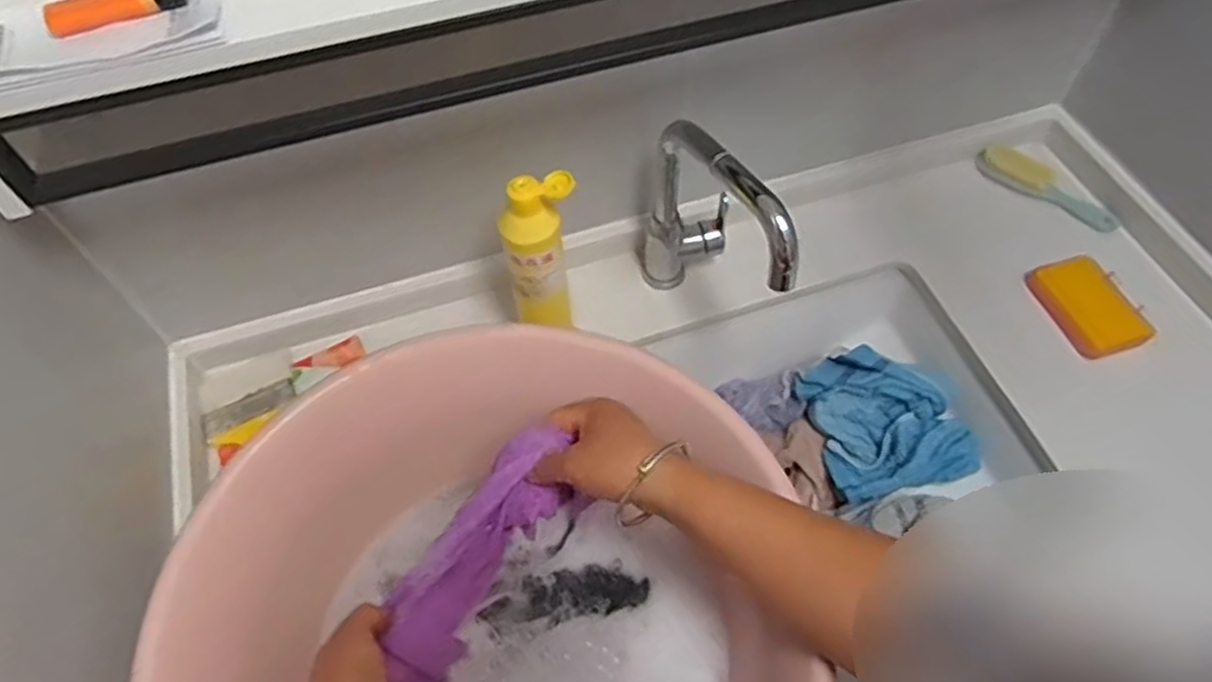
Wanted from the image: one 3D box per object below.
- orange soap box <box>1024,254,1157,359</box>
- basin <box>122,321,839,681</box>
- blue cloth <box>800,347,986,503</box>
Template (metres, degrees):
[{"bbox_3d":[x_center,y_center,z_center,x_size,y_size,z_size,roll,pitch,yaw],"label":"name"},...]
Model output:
[{"bbox_3d":[0.506,-0.038,0.794,0.070,0.029,0.115,-18,59,-10],"label":"orange soap box"},{"bbox_3d":[-0.076,0.207,0.543,0.413,0.143,0.387,-1,57,1],"label":"basin"},{"bbox_3d":[0.293,0.081,0.804,0.134,0.055,0.150,-15,58,-7],"label":"blue cloth"}]

